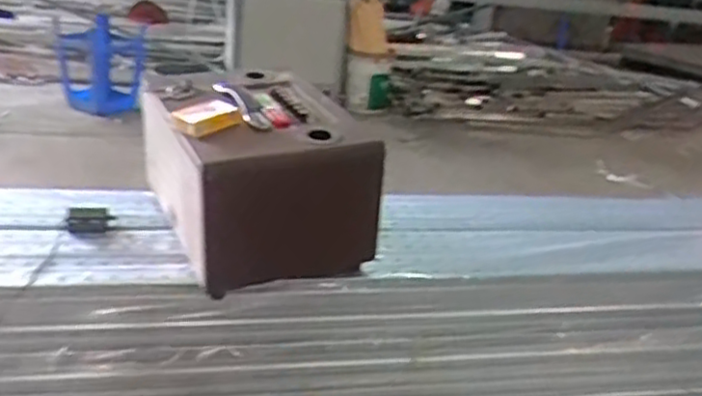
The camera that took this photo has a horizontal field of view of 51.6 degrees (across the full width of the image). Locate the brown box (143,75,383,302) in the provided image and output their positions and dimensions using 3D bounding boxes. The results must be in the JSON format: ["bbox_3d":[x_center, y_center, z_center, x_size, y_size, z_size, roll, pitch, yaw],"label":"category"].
[{"bbox_3d":[-0.147,-0.040,1.152,0.280,0.251,0.355,-3,23,-26],"label":"brown box"}]

